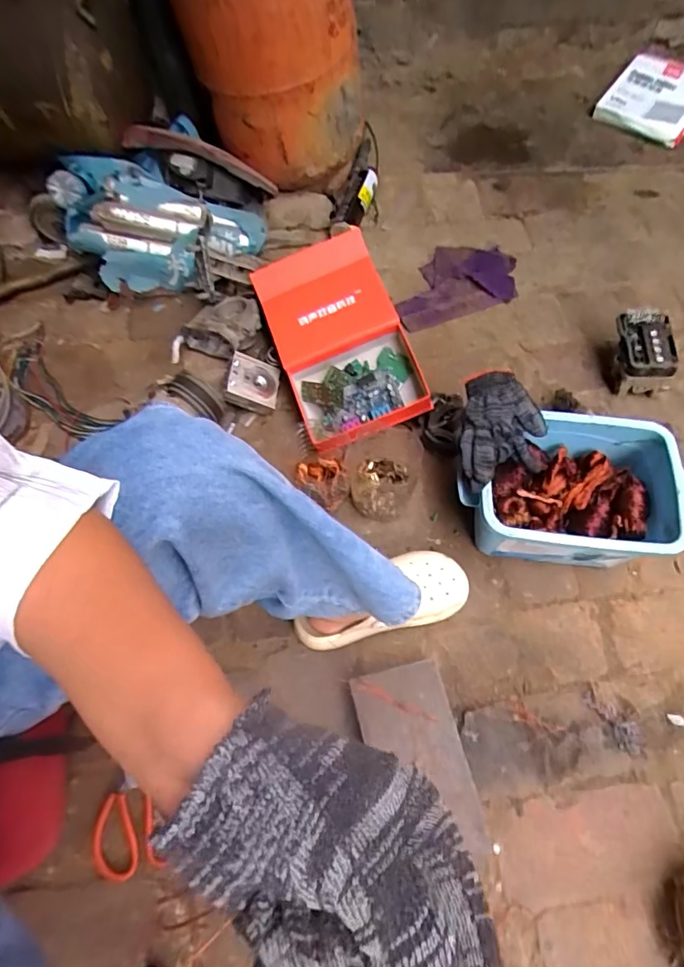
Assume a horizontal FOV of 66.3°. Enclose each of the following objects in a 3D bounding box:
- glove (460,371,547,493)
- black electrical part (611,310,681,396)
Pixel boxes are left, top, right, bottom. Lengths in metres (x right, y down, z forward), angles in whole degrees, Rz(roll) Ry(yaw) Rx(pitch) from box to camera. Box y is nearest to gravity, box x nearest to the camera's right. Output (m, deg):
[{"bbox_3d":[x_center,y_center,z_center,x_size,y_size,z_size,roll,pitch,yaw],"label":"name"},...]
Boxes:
[{"bbox_3d":[0.229,-0.069,0.745,0.119,0.071,0.187,9,66,6],"label":"glove"},{"bbox_3d":[0.517,-0.228,0.902,0.099,0.070,0.135,2,75,28],"label":"black electrical part"}]

